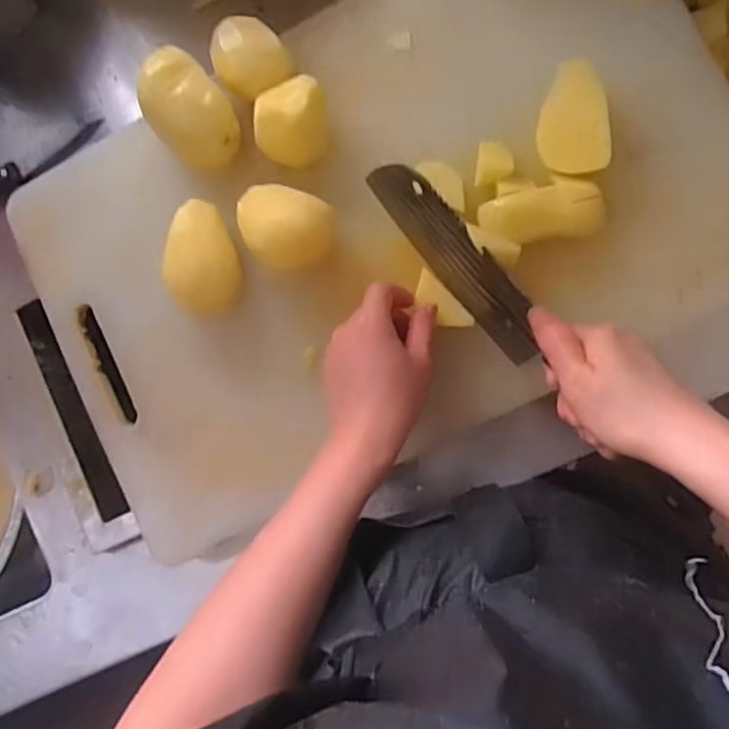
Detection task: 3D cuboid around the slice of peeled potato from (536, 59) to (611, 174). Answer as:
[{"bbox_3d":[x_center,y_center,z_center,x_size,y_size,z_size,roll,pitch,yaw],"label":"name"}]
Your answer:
[{"bbox_3d":[0.145,-0.169,0.421,0.046,0.028,0.075,-3,88,9],"label":"slice of peeled potato"}]

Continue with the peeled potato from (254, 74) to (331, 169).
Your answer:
[{"bbox_3d":[-0.053,-0.178,0.438,0.050,0.041,0.061,-1,89,9],"label":"peeled potato"}]

